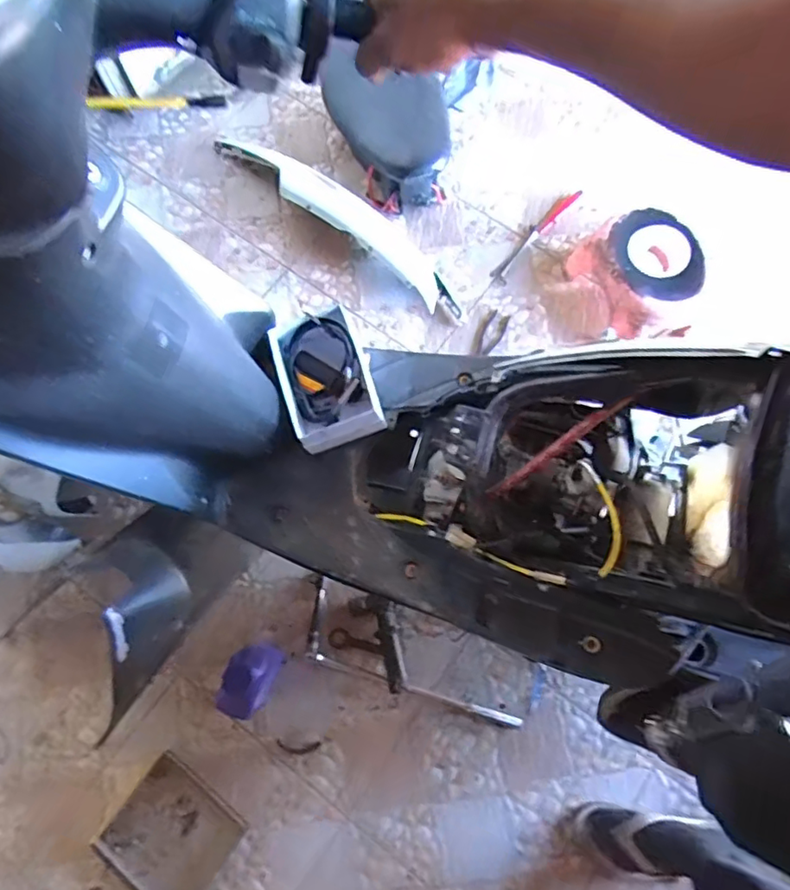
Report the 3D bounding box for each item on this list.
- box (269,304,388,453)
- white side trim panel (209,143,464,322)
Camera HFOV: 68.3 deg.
[{"bbox_3d":[-0.115,-0.114,1.002,0.157,0.071,0.238,-17,75,-6],"label":"box"},{"bbox_3d":[-0.142,-0.569,1.411,0.790,0.128,0.133,36,77,9],"label":"white side trim panel"}]

